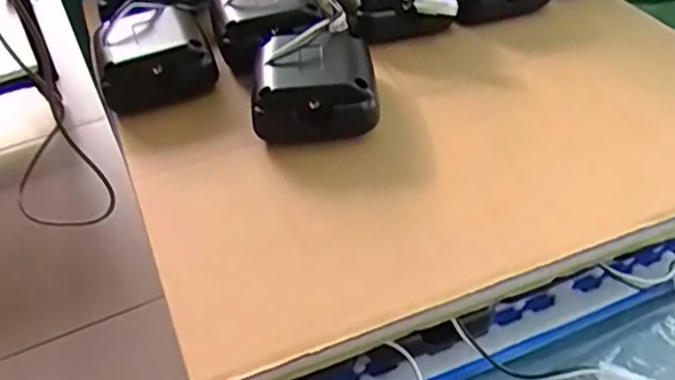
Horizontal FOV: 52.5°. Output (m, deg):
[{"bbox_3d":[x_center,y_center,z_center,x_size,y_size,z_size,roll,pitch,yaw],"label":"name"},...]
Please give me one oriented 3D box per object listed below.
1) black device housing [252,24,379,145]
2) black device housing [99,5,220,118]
[{"bbox_3d":[-0.012,-0.057,0.363,0.065,0.035,0.064,-3,45,1],"label":"black device housing"},{"bbox_3d":[-0.107,-0.079,0.404,0.061,0.039,0.063,-14,46,-11],"label":"black device housing"}]

